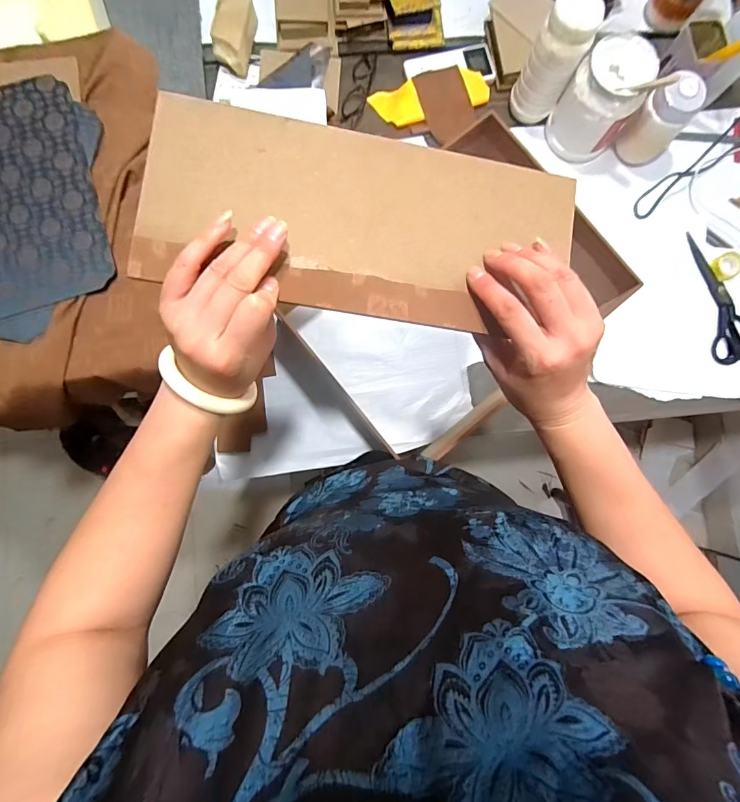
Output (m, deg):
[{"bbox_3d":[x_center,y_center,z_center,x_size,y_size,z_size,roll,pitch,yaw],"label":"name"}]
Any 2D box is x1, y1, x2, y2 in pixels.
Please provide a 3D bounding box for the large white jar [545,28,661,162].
[{"bbox_3d":[0.375,-0.489,0.677,0.115,0.137,0.100,43,85,2],"label":"large white jar"}]

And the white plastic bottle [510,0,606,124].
[{"bbox_3d":[0.285,-0.530,0.655,0.075,0.176,0.066,29,85,1],"label":"white plastic bottle"}]

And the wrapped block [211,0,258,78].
[{"bbox_3d":[-0.236,-0.638,0.720,0.065,0.055,0.110,9,85,-1],"label":"wrapped block"}]

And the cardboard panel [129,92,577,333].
[{"bbox_3d":[-0.002,-0.129,0.298,0.304,0.010,0.133,6,85,-7],"label":"cardboard panel"}]

